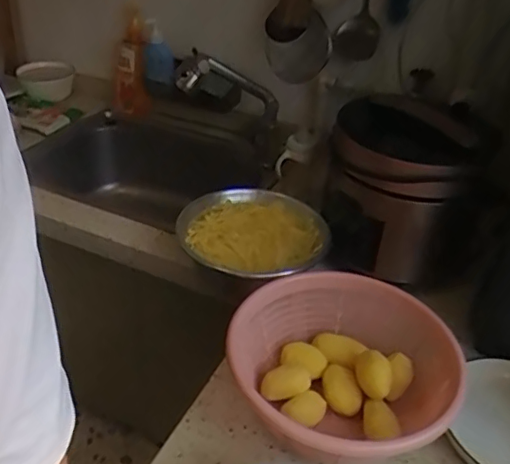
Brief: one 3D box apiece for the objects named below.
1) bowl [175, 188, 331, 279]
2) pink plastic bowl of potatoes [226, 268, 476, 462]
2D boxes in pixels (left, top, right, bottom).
[{"bbox_3d":[-0.001,-0.002,0.953,0.236,0.045,0.216,3,34,-2],"label":"bowl"},{"bbox_3d":[0.113,0.185,0.733,0.268,0.133,0.275,3,34,-2],"label":"pink plastic bowl of potatoes"}]

